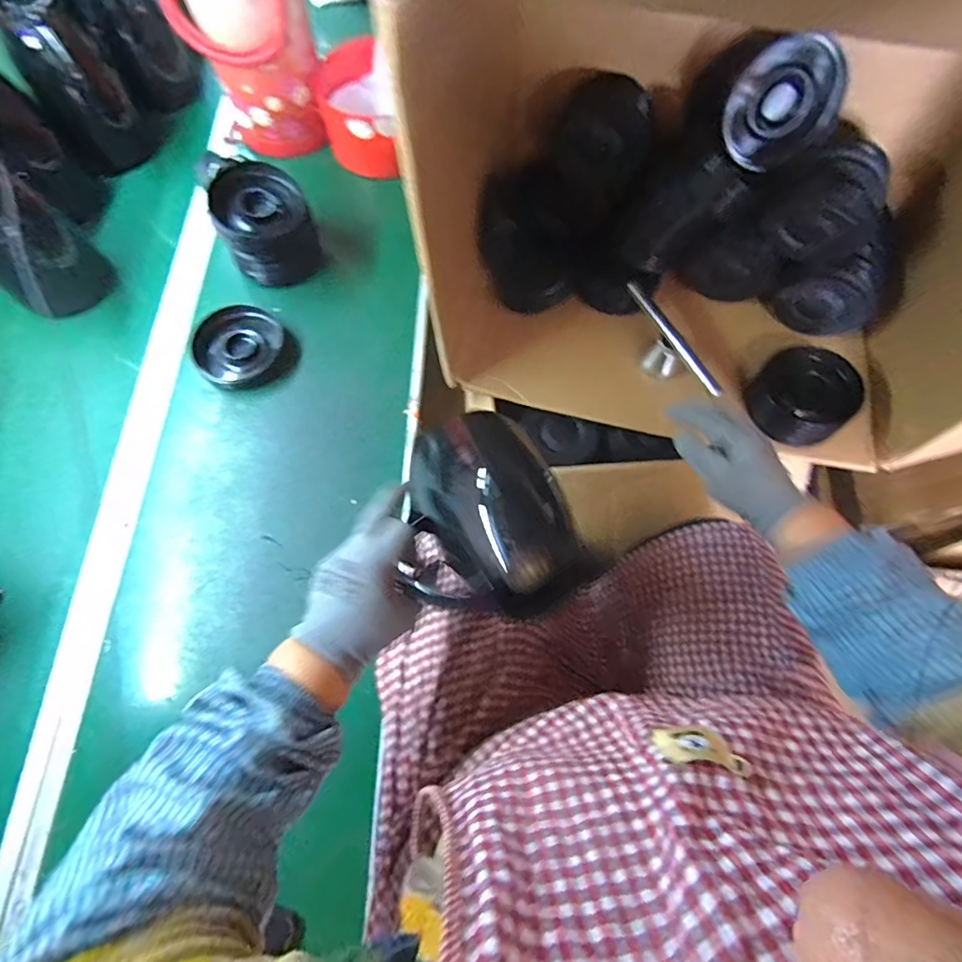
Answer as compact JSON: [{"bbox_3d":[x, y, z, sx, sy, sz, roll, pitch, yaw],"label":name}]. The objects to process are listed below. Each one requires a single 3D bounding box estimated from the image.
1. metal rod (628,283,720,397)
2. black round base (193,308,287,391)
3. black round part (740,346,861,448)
[{"bbox_3d":[0.262,-0.197,0.670,0.017,0.016,0.195,-26,72,-11],"label":"metal rod"},{"bbox_3d":[-0.333,-0.183,0.674,0.116,0.024,0.116,1,69,-2],"label":"black round base"},{"bbox_3d":[0.428,-0.116,0.650,0.125,0.041,0.116,1,69,-2],"label":"black round part"}]

